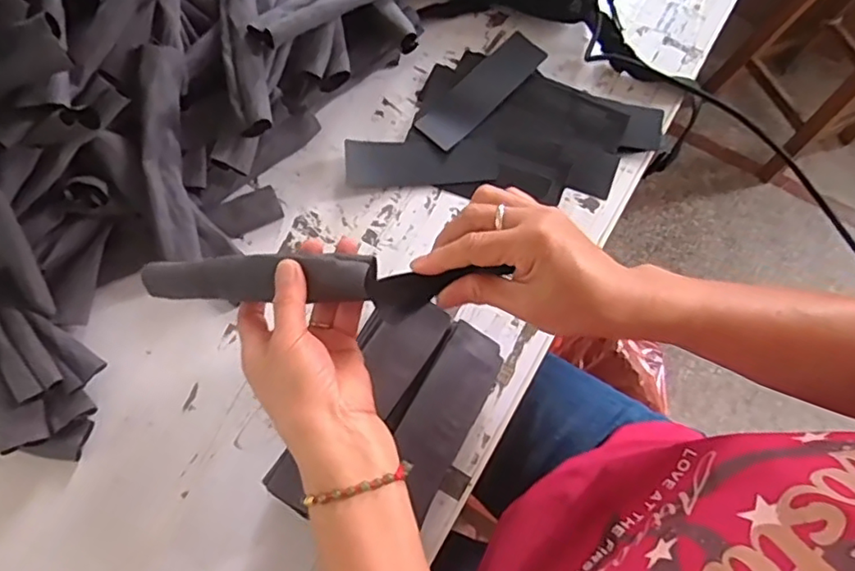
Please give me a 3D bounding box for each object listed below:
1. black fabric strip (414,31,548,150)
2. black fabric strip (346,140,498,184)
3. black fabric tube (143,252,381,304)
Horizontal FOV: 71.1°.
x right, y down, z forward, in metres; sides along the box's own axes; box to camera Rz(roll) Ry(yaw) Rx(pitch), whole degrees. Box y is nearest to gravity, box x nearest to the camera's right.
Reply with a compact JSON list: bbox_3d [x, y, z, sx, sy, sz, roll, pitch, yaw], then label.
[{"bbox_3d":[0.054,-0.198,0.605,0.149,0.007,0.049,-44,71,-9],"label":"black fabric strip"},{"bbox_3d":[-0.005,-0.122,0.584,0.147,0.018,0.041,0,72,-1],"label":"black fabric strip"},{"bbox_3d":[-0.126,-0.005,0.425,0.187,0.024,0.027,-1,71,19],"label":"black fabric tube"}]

